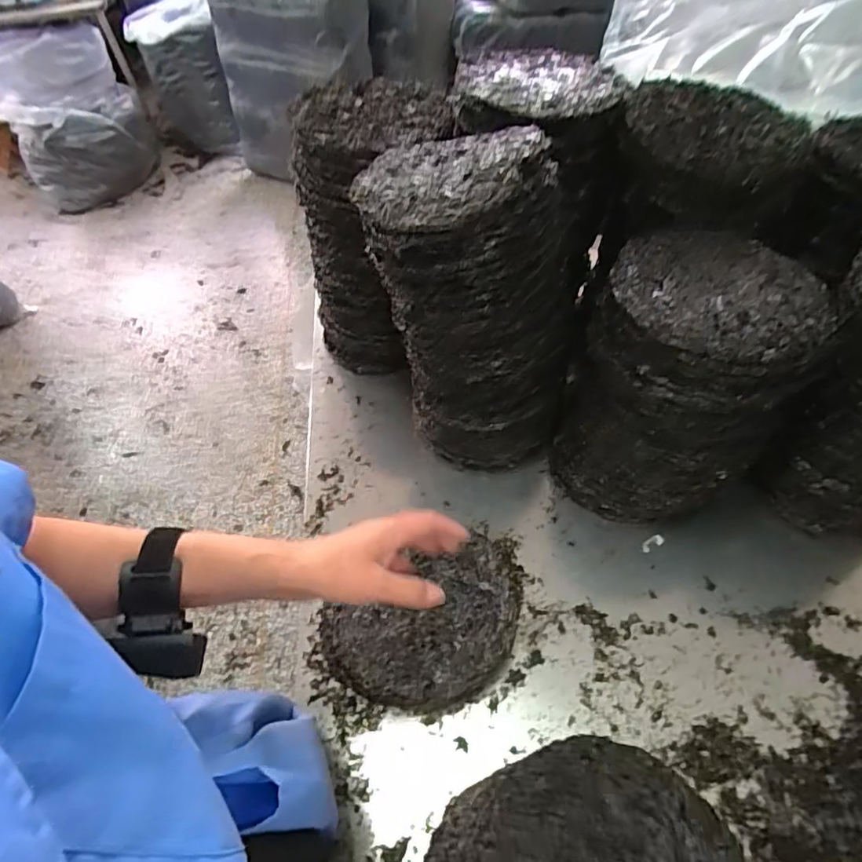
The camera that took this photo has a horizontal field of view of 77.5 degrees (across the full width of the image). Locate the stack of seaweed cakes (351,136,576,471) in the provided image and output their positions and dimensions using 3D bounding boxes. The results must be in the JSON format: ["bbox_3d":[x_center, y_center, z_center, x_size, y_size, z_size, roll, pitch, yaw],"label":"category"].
[{"bbox_3d":[0.046,-0.132,0.648,0.207,0.380,0.186,-8,51,-1],"label":"stack of seaweed cakes"}]

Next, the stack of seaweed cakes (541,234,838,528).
[{"bbox_3d":[0.269,-0.042,0.607,0.209,0.283,0.201,27,58,24],"label":"stack of seaweed cakes"}]

